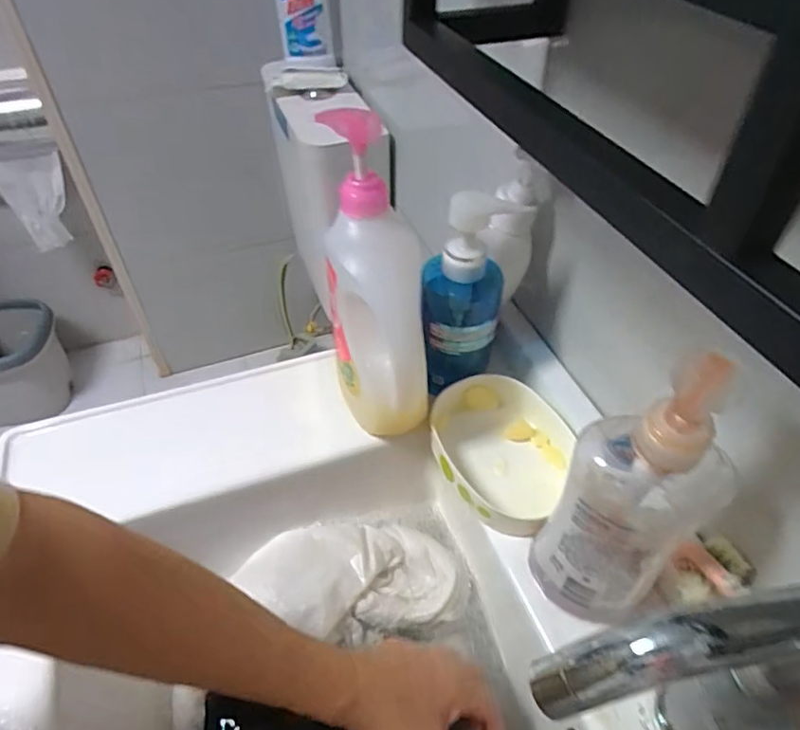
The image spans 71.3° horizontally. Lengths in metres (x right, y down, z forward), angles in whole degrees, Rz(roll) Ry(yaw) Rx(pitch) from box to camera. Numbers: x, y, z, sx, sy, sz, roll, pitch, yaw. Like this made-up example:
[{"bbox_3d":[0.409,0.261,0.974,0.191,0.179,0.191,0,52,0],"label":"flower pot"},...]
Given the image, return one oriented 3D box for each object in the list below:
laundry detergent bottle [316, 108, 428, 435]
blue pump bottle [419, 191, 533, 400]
[{"bbox_3d":[-0.022,-0.060,0.435,0.063,0.247,0.061,-10,23,-10],"label":"laundry detergent bottle"},{"bbox_3d":[0.055,-0.055,0.466,0.072,0.170,0.071,4,46,3],"label":"blue pump bottle"}]

